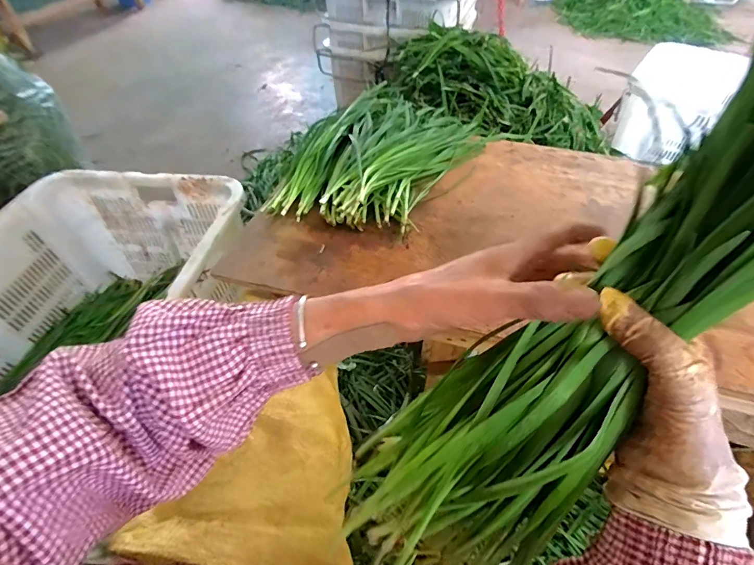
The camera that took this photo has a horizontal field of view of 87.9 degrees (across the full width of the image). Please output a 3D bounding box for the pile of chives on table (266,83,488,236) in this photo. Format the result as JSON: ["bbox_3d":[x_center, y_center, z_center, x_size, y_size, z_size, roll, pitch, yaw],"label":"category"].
[{"bbox_3d":[0.031,-0.241,0.687,0.263,0.058,0.443,21,52,18],"label":"pile of chives on table"}]

